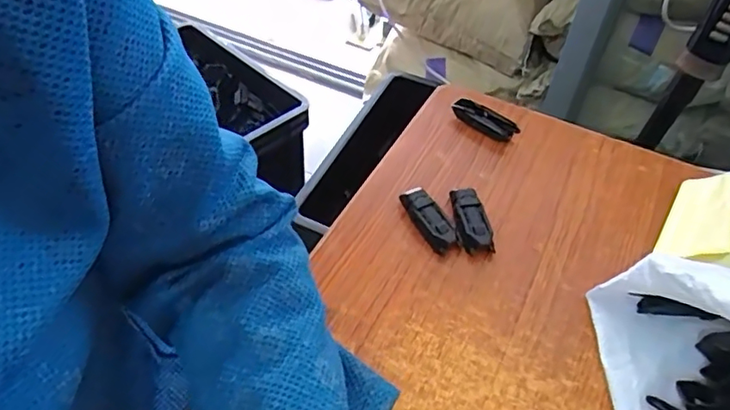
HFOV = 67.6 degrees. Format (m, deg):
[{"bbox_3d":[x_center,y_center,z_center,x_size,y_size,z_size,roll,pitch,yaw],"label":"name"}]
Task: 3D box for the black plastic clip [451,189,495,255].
[{"bbox_3d":[0.086,0.012,0.442,0.026,0.021,0.059,-2,47,-5],"label":"black plastic clip"}]

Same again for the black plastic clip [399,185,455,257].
[{"bbox_3d":[0.052,0.012,0.441,0.020,0.024,0.060,-21,51,-21],"label":"black plastic clip"}]

